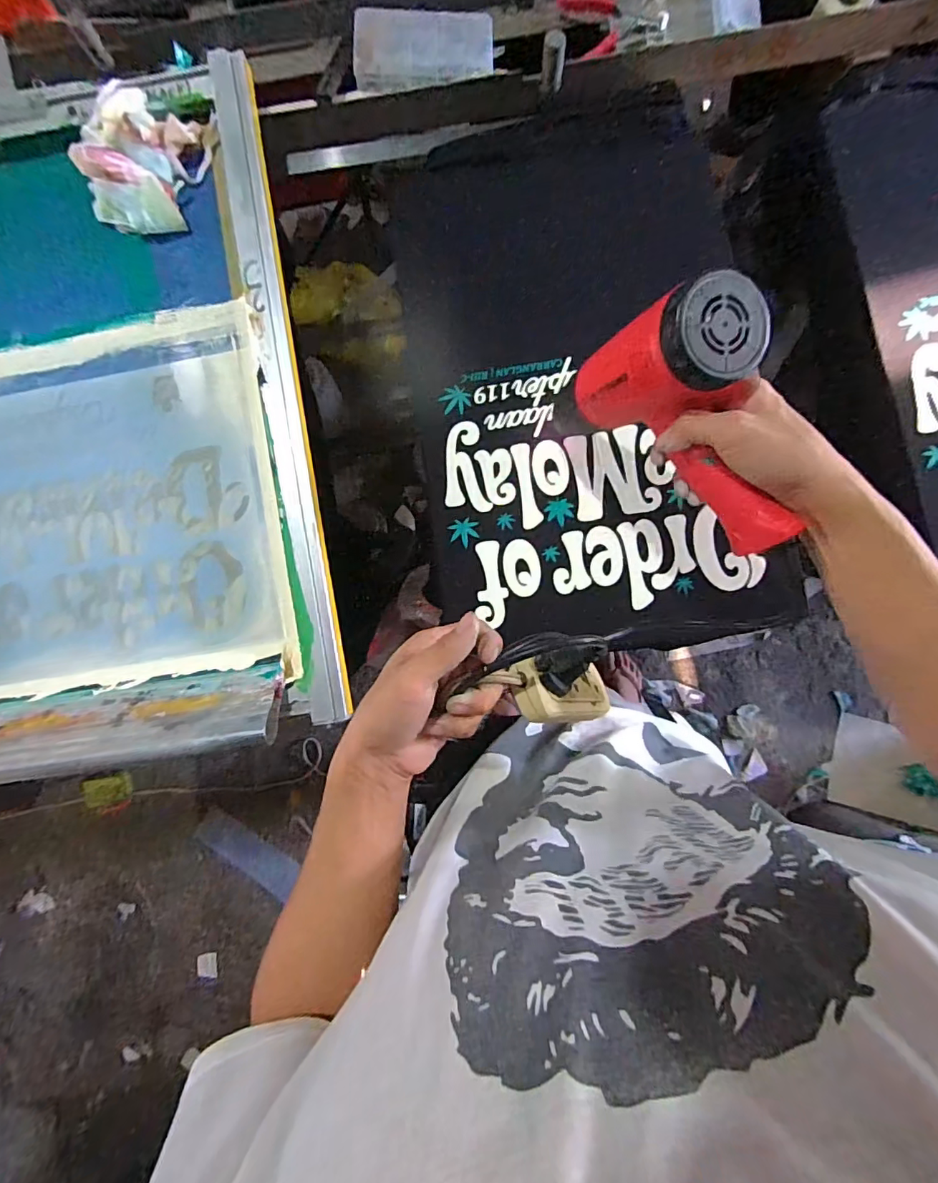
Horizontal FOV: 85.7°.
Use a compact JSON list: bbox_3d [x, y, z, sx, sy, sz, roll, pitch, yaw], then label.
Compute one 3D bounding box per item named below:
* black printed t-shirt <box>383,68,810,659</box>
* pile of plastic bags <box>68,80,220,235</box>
[{"bbox_3d":[0.132,-0.240,0.605,0.391,0.016,0.587,-7,83,1],"label":"black printed t-shirt"},{"bbox_3d":[-0.375,-0.492,0.572,0.133,0.052,0.150,22,86,5],"label":"pile of plastic bags"}]

